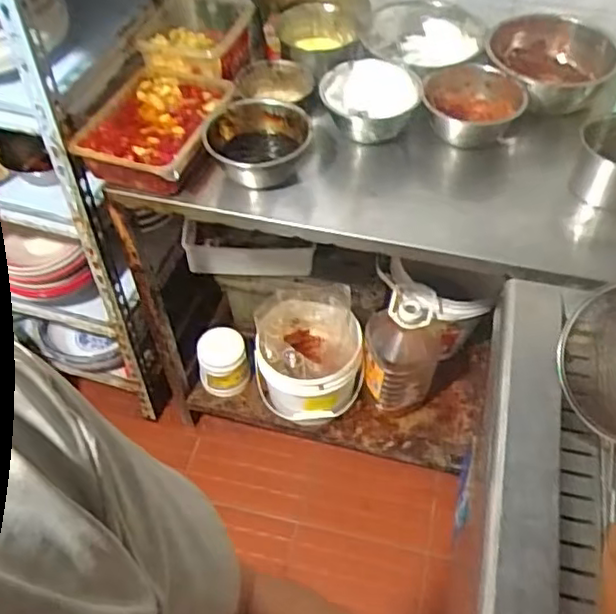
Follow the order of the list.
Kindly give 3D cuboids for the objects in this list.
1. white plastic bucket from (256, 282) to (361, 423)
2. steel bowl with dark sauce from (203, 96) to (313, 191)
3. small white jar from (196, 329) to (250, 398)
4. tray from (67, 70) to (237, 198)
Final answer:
[{"bbox_3d":[0.000,0.104,1.538,0.234,0.219,0.244,0,50,0],"label":"white plastic bucket"},{"bbox_3d":[-0.082,-0.274,1.112,0.168,0.083,0.169,0,50,0],"label":"steel bowl with dark sauce"},{"bbox_3d":[-0.211,0.138,1.632,0.120,0.122,0.119,0,50,0],"label":"small white jar"},{"bbox_3d":[-0.268,-0.314,1.139,0.209,0.054,0.272,13,52,11],"label":"tray"}]

